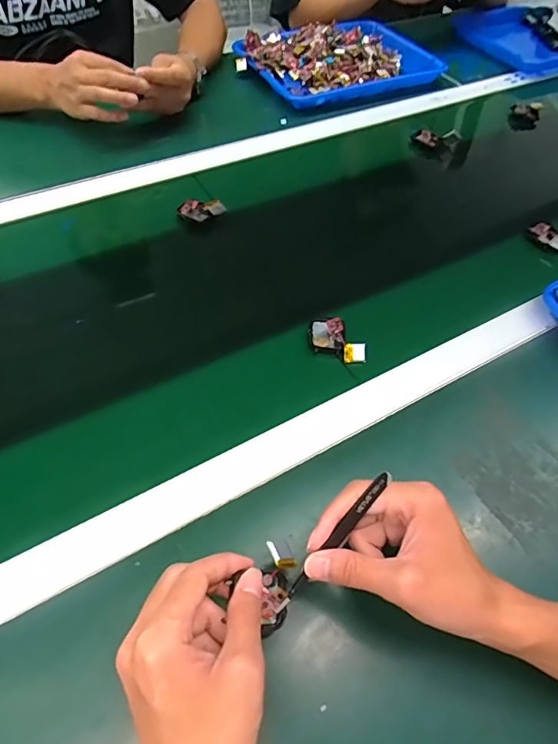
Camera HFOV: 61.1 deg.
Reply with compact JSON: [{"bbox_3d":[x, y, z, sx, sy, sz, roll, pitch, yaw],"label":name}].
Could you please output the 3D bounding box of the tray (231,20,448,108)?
[{"bbox_3d":[0.115,-0.575,0.865,0.346,0.042,0.229,-21,59,-18],"label":"tray"}]

